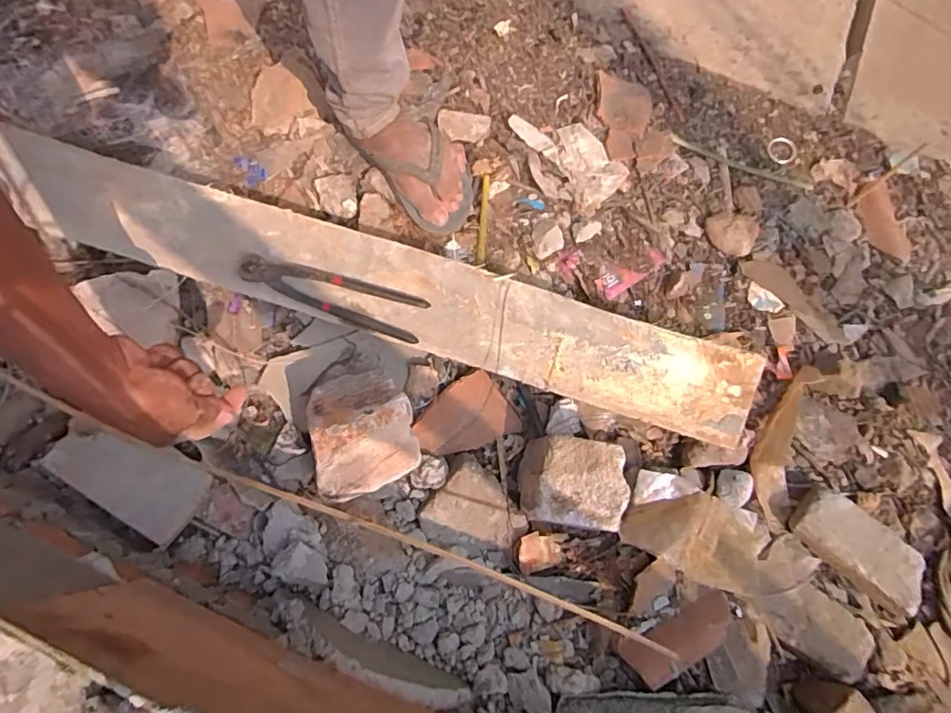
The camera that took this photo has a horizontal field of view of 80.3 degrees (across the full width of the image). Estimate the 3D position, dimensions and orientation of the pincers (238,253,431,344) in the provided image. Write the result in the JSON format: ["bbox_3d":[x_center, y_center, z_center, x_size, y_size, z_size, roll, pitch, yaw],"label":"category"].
[{"bbox_3d":[-0.175,-0.071,0.686,0.226,0.022,0.054,14,94,0],"label":"pincers"}]

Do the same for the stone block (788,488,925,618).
[{"bbox_3d":[0.478,0.237,0.688,0.149,0.041,0.080,39,73,9],"label":"stone block"}]

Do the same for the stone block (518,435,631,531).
[{"bbox_3d":[0.111,0.154,0.673,0.120,0.080,0.098,10,71,-1],"label":"stone block"}]

